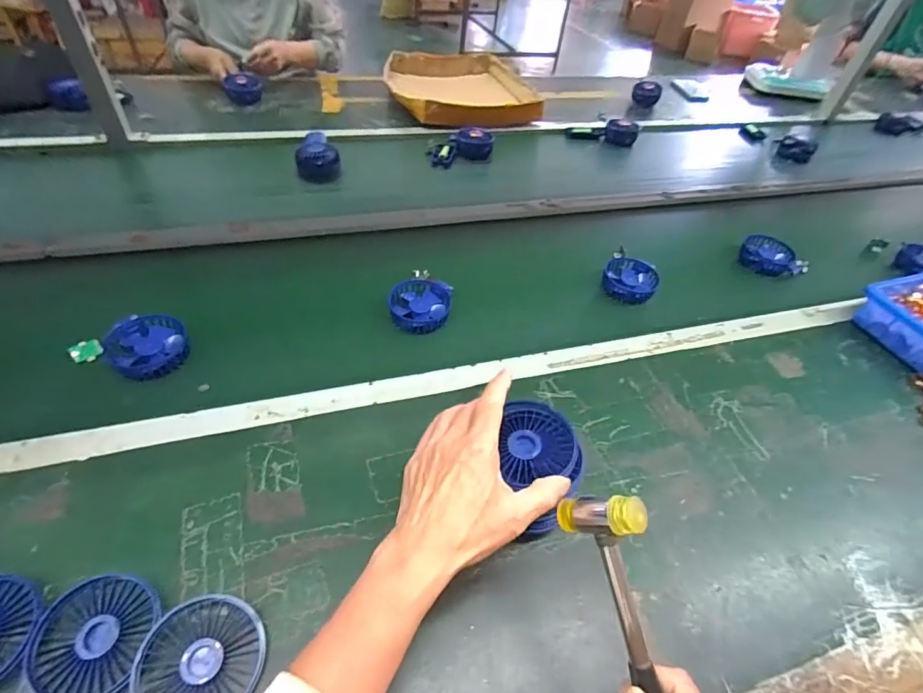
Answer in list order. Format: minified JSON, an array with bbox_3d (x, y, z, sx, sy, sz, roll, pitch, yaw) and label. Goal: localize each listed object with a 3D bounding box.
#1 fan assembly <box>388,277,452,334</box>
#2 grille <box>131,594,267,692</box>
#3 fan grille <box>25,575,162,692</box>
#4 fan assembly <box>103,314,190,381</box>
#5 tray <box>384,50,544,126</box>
[{"bbox_3d":[-0.060,-0.060,0.673,0.086,0.026,0.090,6,46,-2],"label":"fan assembly"},{"bbox_3d":[-0.200,0.240,0.356,0.086,0.014,0.086,4,46,-4],"label":"grille"},{"bbox_3d":[-0.288,0.226,0.360,0.085,0.011,0.083,4,46,-4],"label":"fan grille"},{"bbox_3d":[-0.392,-0.001,0.579,0.084,0.027,0.092,4,46,-4],"label":"fan assembly"},{"bbox_3d":[0.000,-0.714,1.278,0.402,0.062,0.403,-7,48,-15],"label":"tray"}]

